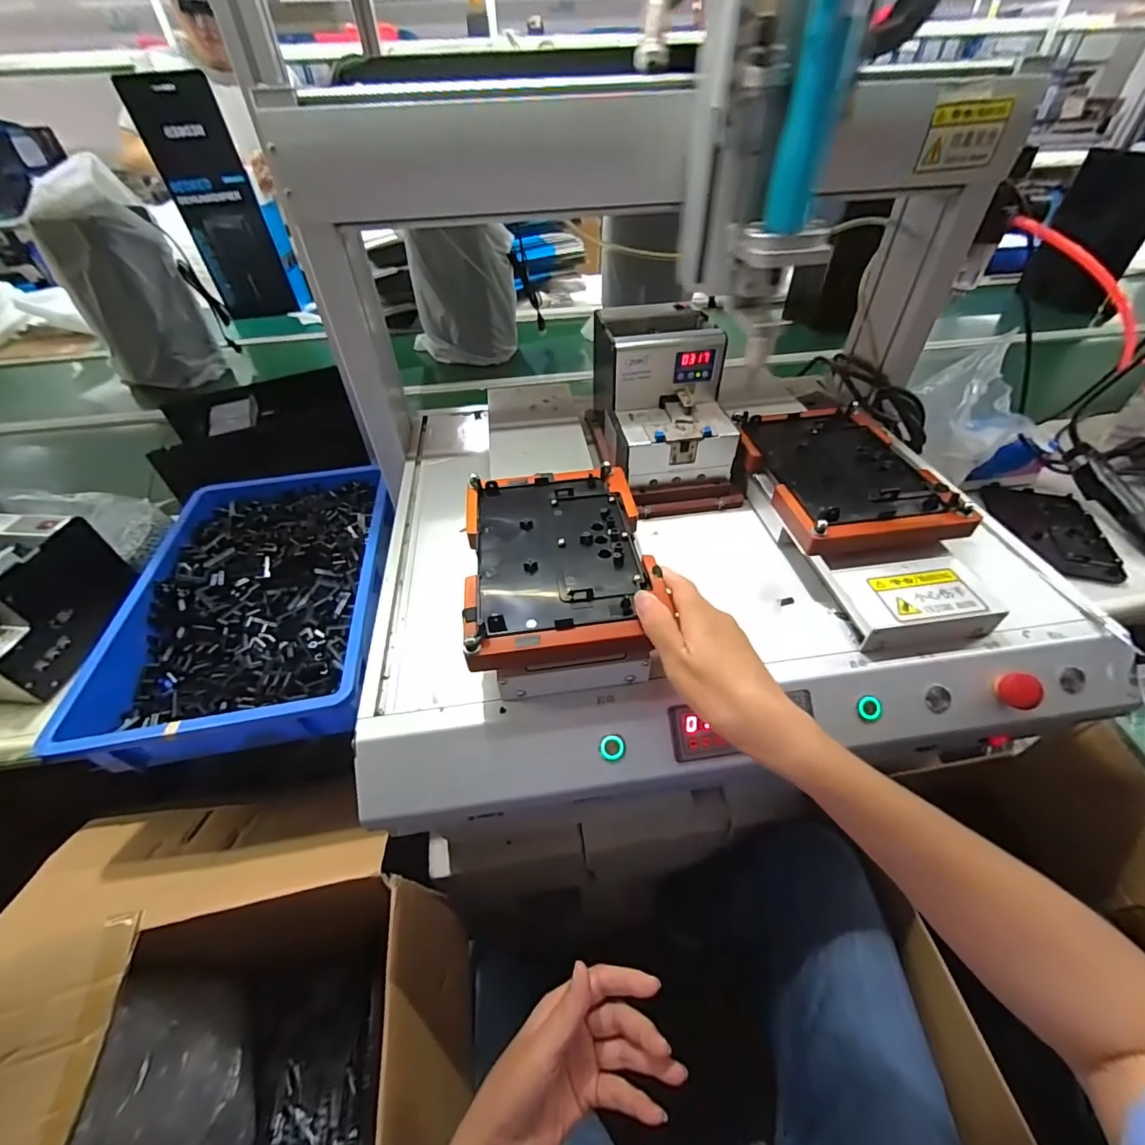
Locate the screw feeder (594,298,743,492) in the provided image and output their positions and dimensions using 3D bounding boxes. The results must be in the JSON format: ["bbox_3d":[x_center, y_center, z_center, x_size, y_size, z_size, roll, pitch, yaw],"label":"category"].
[{"bbox_3d":[0.104,-0.213,0.574,0.131,0.139,0.184,-6,45,-4],"label":"screw feeder"}]

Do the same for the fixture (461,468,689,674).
[{"bbox_3d":[-0.013,-0.014,0.439,0.155,0.039,0.207,-7,45,-5],"label":"fixture"}]

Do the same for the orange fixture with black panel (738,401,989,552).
[{"bbox_3d":[0.275,-0.106,0.512,0.159,0.030,0.209,-7,45,-5],"label":"orange fixture with black panel"}]

